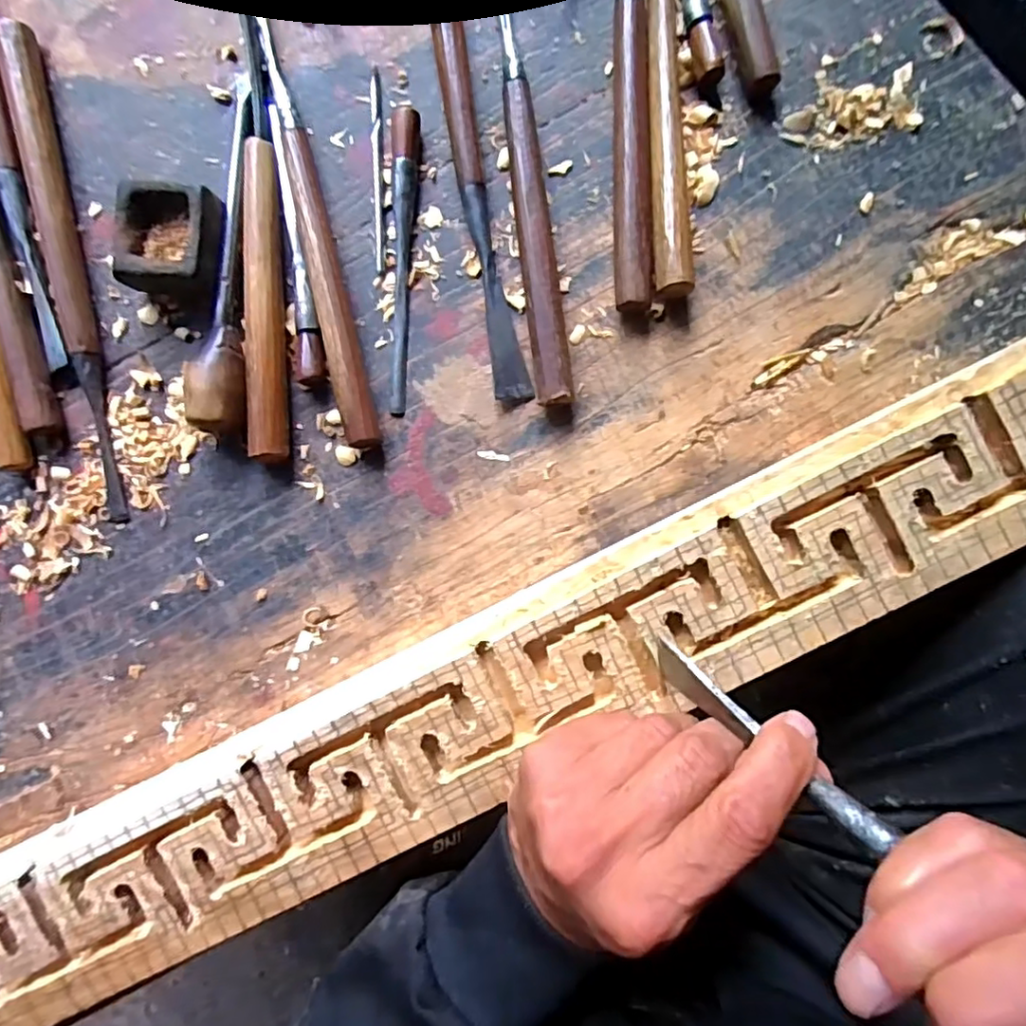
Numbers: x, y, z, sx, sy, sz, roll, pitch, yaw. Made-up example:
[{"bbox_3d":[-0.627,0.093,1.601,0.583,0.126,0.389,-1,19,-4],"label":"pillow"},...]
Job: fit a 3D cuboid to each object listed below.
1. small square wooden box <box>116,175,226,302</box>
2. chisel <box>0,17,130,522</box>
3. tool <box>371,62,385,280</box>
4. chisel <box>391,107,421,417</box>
[{"bbox_3d":[-0.170,-0.136,0.302,0.045,0.032,0.047,7,91,2],"label":"small square wooden box"},{"bbox_3d":[-0.228,-0.121,0.309,0.013,0.015,0.249,-10,91,2],"label":"chisel"},{"bbox_3d":[-0.070,-0.175,0.311,0.006,0.004,0.101,-1,91,2],"label":"tool"},{"bbox_3d":[-0.058,-0.128,0.309,0.012,0.009,0.153,3,91,2],"label":"chisel"}]

